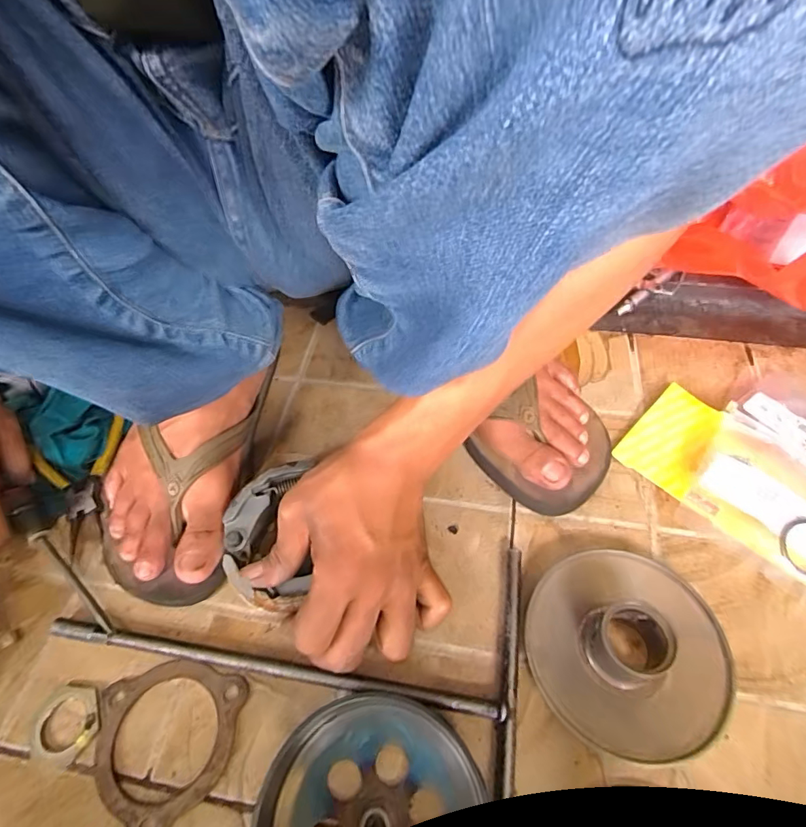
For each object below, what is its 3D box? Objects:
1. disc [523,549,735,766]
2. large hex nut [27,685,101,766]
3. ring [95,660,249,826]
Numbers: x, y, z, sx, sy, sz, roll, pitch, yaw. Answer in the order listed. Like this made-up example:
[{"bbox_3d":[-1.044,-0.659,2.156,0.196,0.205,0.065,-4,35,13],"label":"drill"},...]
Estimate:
[{"bbox_3d":[0.136,0.139,0.294,0.114,0.036,0.111,-2,54,3],"label":"disc"},{"bbox_3d":[-0.208,0.191,0.301,0.041,0.004,0.042,35,64,25],"label":"large hex nut"},{"bbox_3d":[-0.146,0.198,0.292,0.088,0.004,0.089,-2,54,3],"label":"ring"}]

